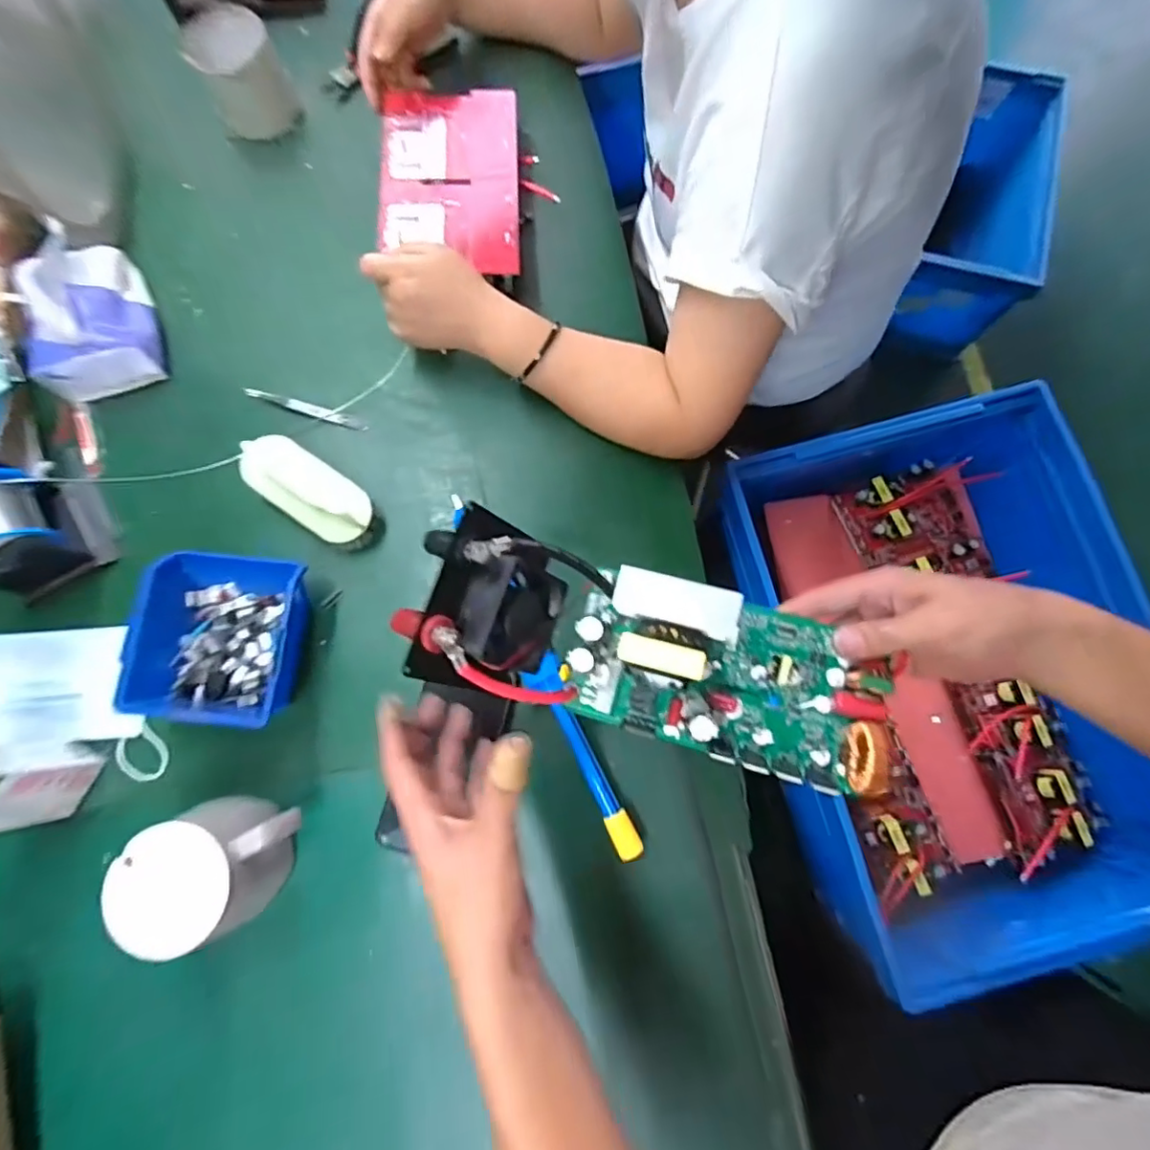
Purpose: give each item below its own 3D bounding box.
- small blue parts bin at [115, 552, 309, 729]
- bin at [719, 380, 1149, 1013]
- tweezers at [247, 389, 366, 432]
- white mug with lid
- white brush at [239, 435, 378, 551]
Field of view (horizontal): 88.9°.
[{"bbox_3d":[-0.278,0.051,0.476,0.126,0.059,0.134,5,78,1],"label":"small blue parts bin"},{"bbox_3d":[0.393,0.109,0.639,0.360,0.158,0.547,-13,78,-3],"label":"bin"},{"bbox_3d":[-0.251,-0.156,0.550,0.120,0.006,0.012,18,78,3],"label":"tweezers"},{"bbox_3d":[-0.254,0.211,0.434,0.114,0.098,0.083,-26,79,-6],"label":"white mug with lid"},{"bbox_3d":[-0.231,-0.073,0.509,0.120,0.042,0.052,33,80,6],"label":"white brush"}]

